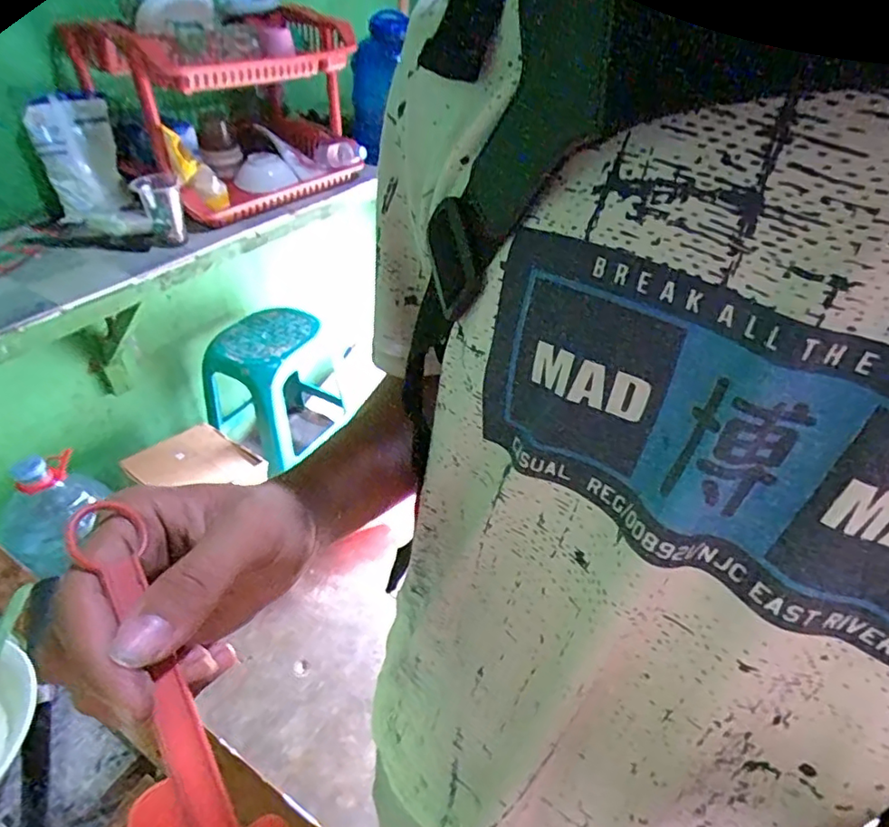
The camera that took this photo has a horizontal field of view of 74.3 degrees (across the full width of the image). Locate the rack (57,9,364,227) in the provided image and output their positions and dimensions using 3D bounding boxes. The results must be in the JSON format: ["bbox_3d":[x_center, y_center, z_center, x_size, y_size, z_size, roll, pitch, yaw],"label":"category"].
[{"bbox_3d":[-0.447,-0.680,1.302,0.340,0.335,0.515,29,46,31],"label":"rack"}]

